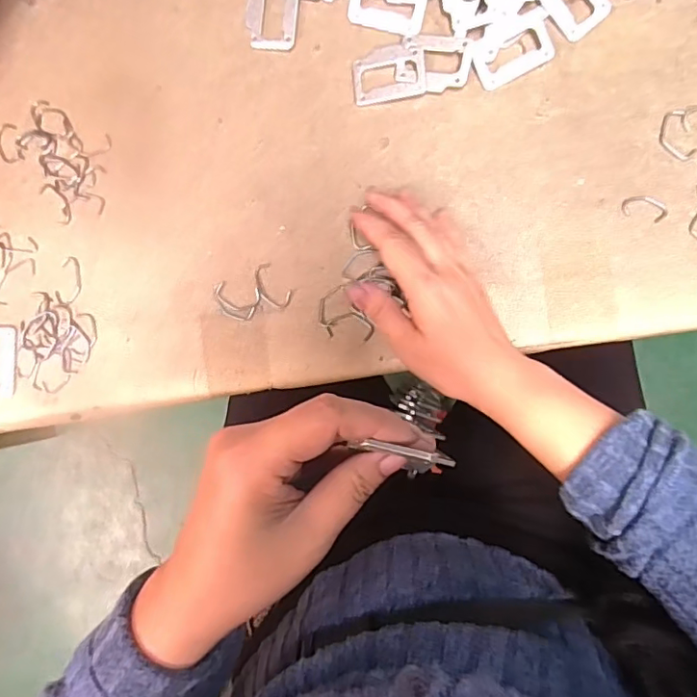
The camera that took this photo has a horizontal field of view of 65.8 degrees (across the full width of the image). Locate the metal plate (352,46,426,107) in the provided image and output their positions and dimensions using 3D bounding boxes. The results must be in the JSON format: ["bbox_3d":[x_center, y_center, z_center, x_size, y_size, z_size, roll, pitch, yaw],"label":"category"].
[{"bbox_3d":[0.028,-0.195,0.380,0.051,0.007,0.038,-9,85,6],"label":"metal plate"}]

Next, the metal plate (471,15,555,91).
[{"bbox_3d":[0.115,-0.206,0.374,0.055,0.004,0.035,-19,95,7],"label":"metal plate"}]

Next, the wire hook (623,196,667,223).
[{"bbox_3d":[0.202,-0.096,0.365,0.030,0.004,0.015,15,89,5],"label":"wire hook"}]

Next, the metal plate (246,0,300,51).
[{"bbox_3d":[-0.055,-0.241,0.386,0.037,0.005,0.050,10,89,5],"label":"metal plate"}]

